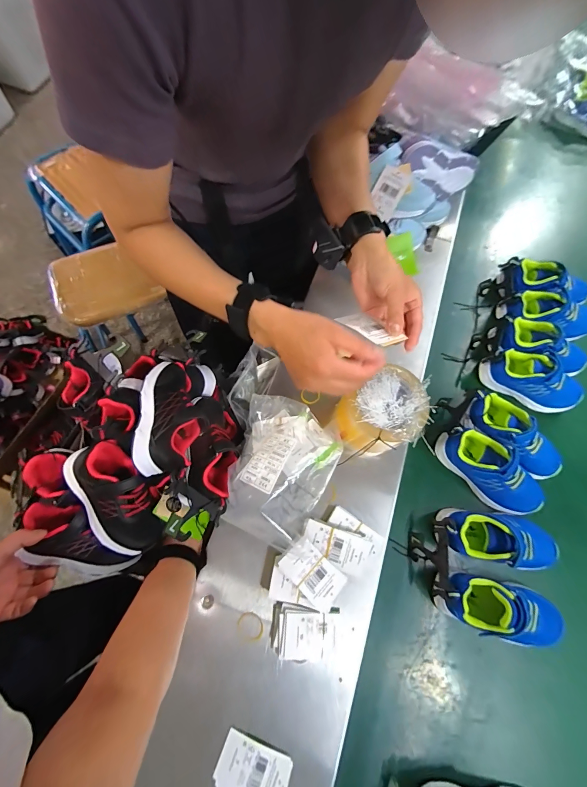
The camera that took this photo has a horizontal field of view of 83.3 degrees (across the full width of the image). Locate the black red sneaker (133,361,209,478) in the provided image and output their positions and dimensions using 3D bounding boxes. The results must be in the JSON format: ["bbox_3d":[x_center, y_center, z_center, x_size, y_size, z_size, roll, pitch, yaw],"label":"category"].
[{"bbox_3d":[-0.162,0.030,0.449,0.073,0.063,0.155,-1,72,-1],"label":"black red sneaker"}]

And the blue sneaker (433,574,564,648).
[{"bbox_3d":[0.278,0.293,0.452,0.156,0.088,0.071,16,72,4],"label":"blue sneaker"}]

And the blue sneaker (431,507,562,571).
[{"bbox_3d":[0.292,0.209,0.476,0.176,0.063,0.070,5,72,1],"label":"blue sneaker"}]

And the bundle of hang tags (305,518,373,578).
[{"bbox_3d":[0.060,0.212,0.451,0.100,0.020,0.051,22,73,6],"label":"bundle of hang tags"}]

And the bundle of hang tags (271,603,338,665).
[{"bbox_3d":[0.015,0.310,0.425,0.086,0.025,0.063,7,72,2],"label":"bundle of hang tags"}]

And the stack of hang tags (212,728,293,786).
[{"bbox_3d":[-0.047,0.442,0.387,0.083,0.020,0.058,21,73,6],"label":"stack of hang tags"}]

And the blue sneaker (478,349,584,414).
[{"bbox_3d":[0.410,-0.026,0.558,0.160,0.062,0.070,26,73,7],"label":"blue sneaker"}]

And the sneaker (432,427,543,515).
[{"bbox_3d":[0.302,0.122,0.508,0.074,0.072,0.167,-40,77,-13],"label":"sneaker"}]

